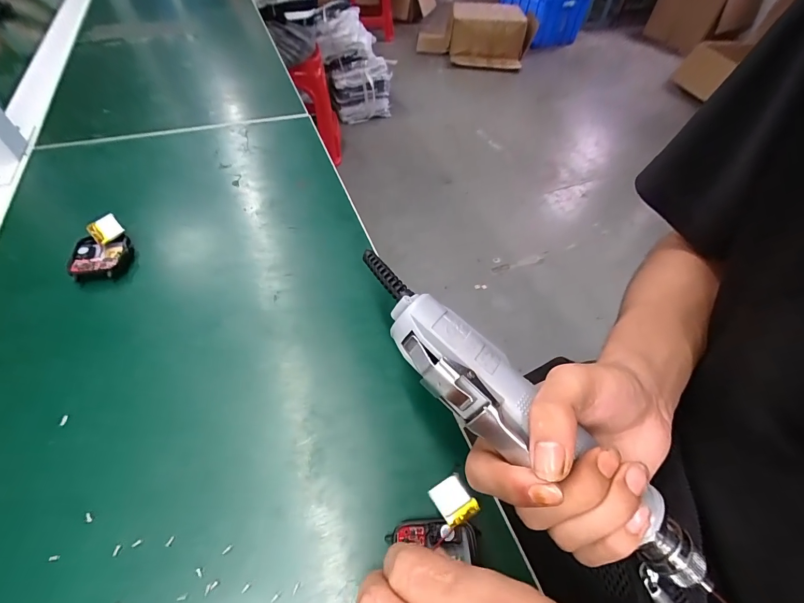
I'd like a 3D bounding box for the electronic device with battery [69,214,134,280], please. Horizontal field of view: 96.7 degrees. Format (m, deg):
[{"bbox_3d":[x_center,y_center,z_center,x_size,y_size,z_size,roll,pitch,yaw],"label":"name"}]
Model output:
[{"bbox_3d":[-0.241,-0.042,0.287,0.037,0.022,0.052,-5,52,-7],"label":"electronic device with battery"}]

